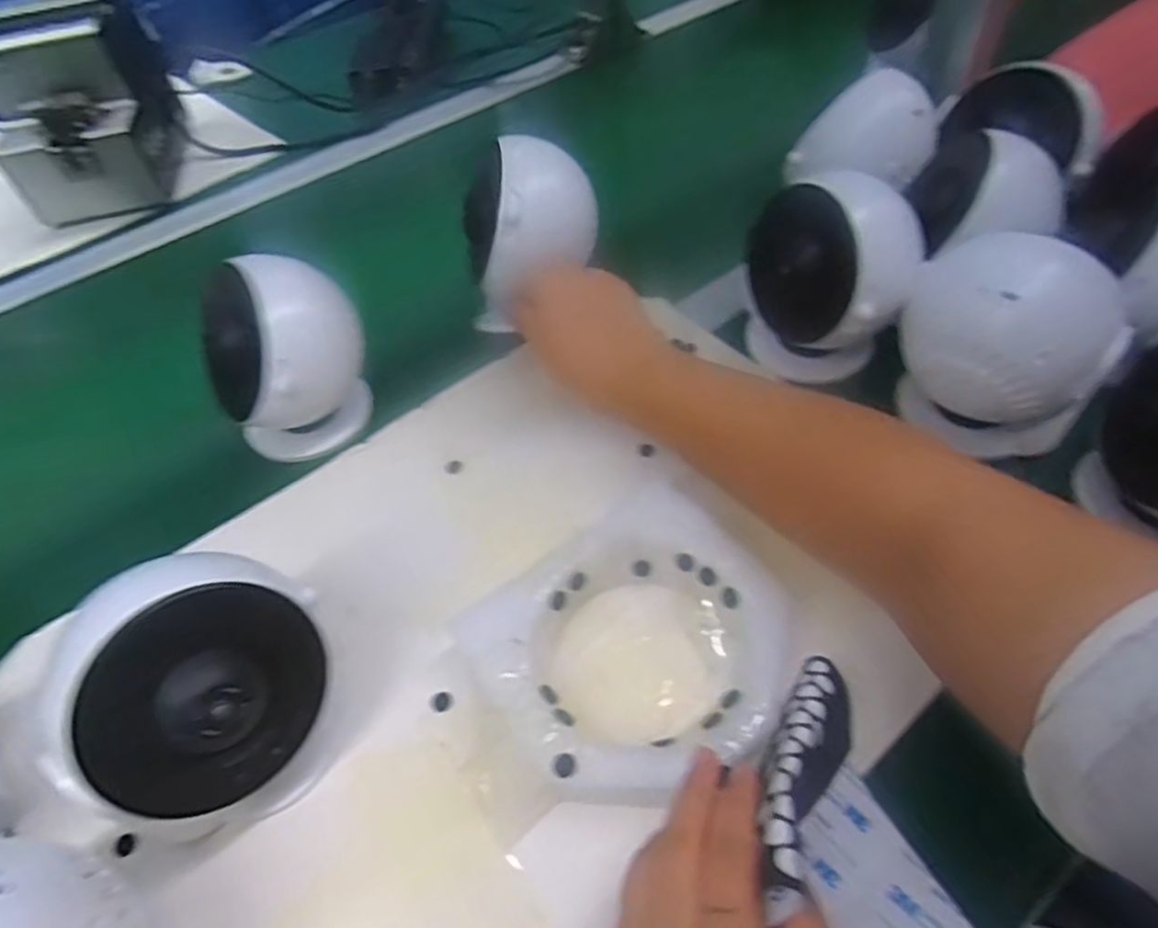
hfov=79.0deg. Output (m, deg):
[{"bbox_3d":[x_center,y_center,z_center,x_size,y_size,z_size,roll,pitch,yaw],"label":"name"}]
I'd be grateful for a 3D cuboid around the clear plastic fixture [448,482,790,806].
[{"bbox_3d":[0.032,0.093,0.350,0.146,0.038,0.133,-3,52,4],"label":"clear plastic fixture"}]

